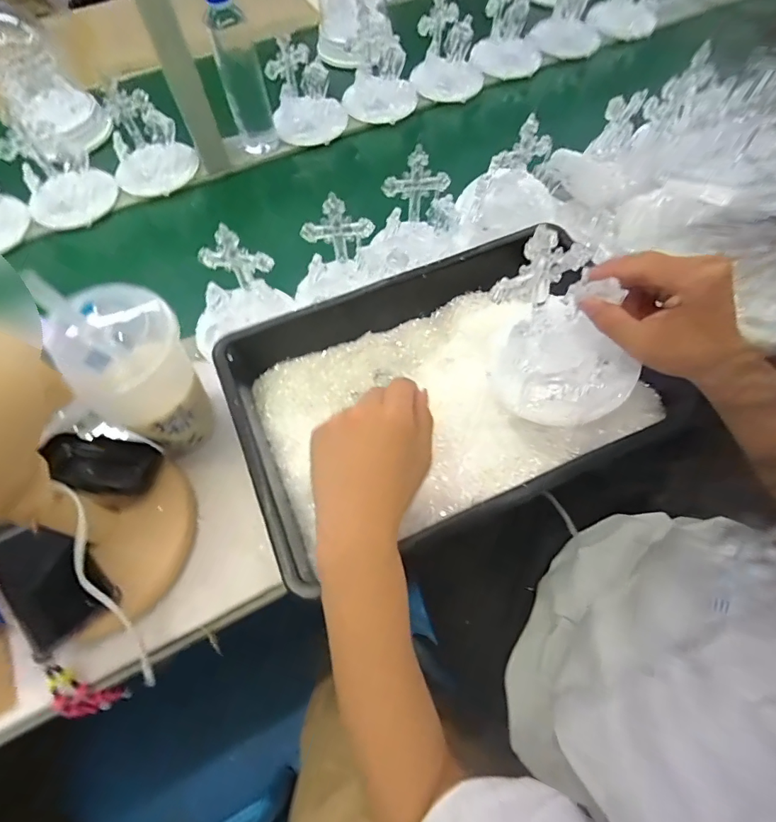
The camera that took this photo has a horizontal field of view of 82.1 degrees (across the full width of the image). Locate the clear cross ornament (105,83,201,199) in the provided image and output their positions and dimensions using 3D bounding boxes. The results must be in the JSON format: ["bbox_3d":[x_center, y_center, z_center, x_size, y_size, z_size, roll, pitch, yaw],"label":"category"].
[{"bbox_3d":[-0.380,-0.413,0.689,0.118,0.095,0.110,-40,68,-17],"label":"clear cross ornament"}]

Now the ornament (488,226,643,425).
[{"bbox_3d":[0.144,-0.059,0.355,0.118,0.123,0.090,37,70,19],"label":"ornament"}]

